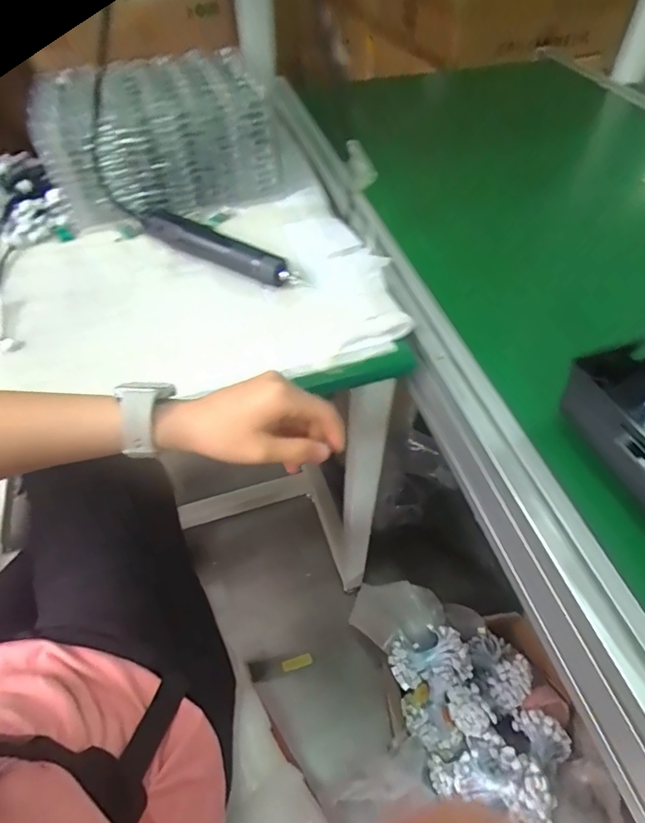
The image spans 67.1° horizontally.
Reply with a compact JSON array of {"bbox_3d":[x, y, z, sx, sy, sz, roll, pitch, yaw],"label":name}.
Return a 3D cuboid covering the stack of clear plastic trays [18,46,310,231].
[{"bbox_3d":[-0.192,-0.351,0.636,0.321,0.151,0.126,-20,54,-16],"label":"stack of clear plastic trays"}]

